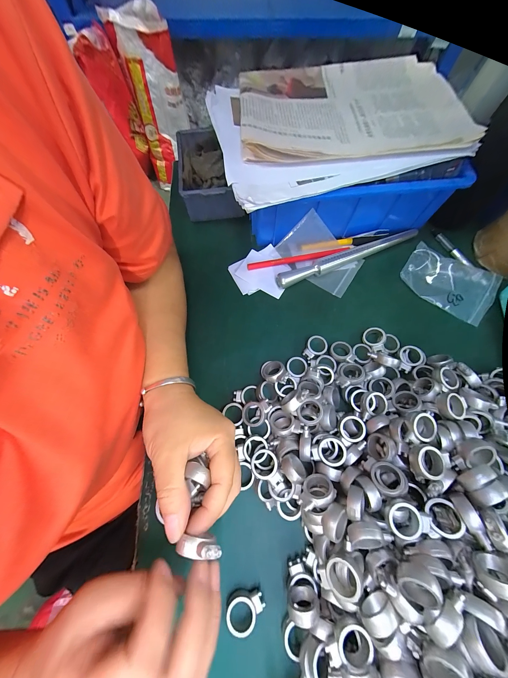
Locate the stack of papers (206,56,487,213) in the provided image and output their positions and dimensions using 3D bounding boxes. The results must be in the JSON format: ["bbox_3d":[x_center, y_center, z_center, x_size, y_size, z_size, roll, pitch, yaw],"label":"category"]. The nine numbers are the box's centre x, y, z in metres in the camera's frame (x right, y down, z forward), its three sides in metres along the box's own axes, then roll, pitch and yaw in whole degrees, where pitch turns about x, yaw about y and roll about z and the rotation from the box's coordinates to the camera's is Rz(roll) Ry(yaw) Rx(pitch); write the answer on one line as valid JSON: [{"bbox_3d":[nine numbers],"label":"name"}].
[{"bbox_3d":[0.097,-0.319,0.314,0.297,0.036,0.307,-14,69,-6],"label":"stack of papers"}]

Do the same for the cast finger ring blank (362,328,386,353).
[{"bbox_3d":[0.155,0.001,0.282,0.025,0.013,0.030,-23,70,-7],"label":"cast finger ring blank"}]

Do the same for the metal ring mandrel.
[{"bbox_3d":[0.141,-0.120,0.326,0.232,0.022,0.016,-22,70,-7],"label":"metal ring mandrel"}]

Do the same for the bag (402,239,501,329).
[{"bbox_3d":[0.276,-0.082,0.313,0.120,0.016,0.077,34,73,13],"label":"bag"}]

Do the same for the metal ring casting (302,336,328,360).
[{"bbox_3d":[0.078,0.010,0.280,0.024,0.004,0.034,42,75,16],"label":"metal ring casting"}]

